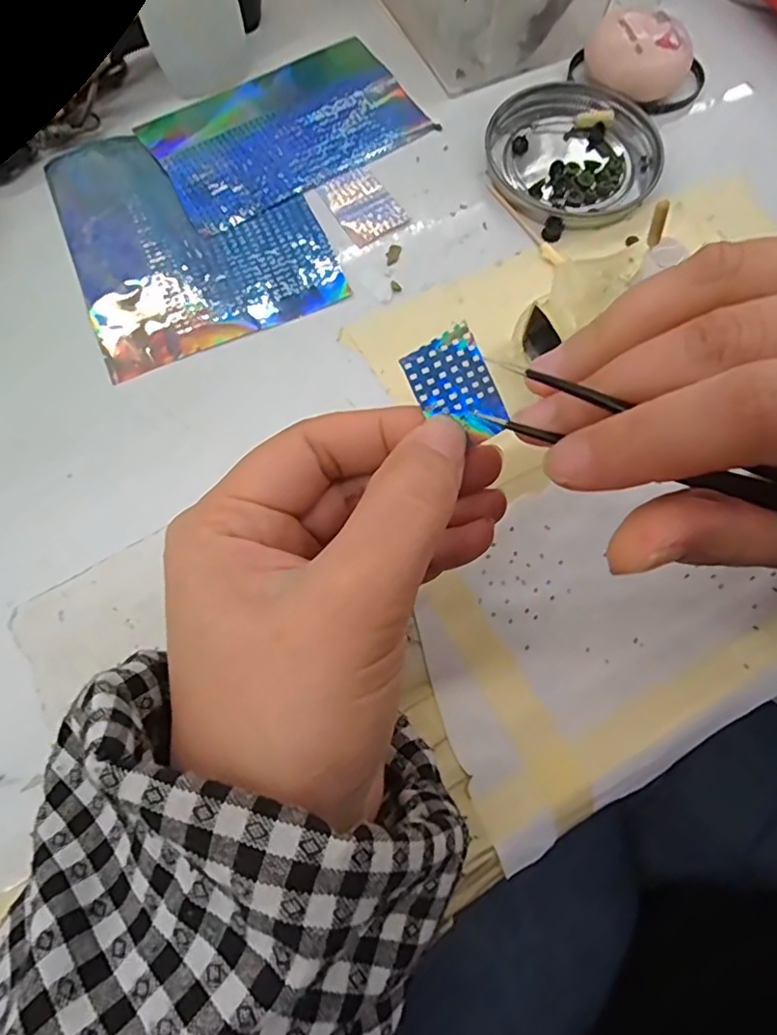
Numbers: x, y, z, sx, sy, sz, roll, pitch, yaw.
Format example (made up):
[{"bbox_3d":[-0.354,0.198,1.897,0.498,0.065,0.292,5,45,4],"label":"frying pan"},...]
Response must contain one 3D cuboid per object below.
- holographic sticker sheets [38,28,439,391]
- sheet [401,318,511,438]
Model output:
[{"bbox_3d":[-0.060,-0.149,0.263,0.177,0.004,0.135,-28,75,-9],"label":"holographic sticker sheets"},{"bbox_3d":[0.018,-0.033,0.150,0.020,0.004,0.028,-30,99,-5],"label":"sheet"}]

